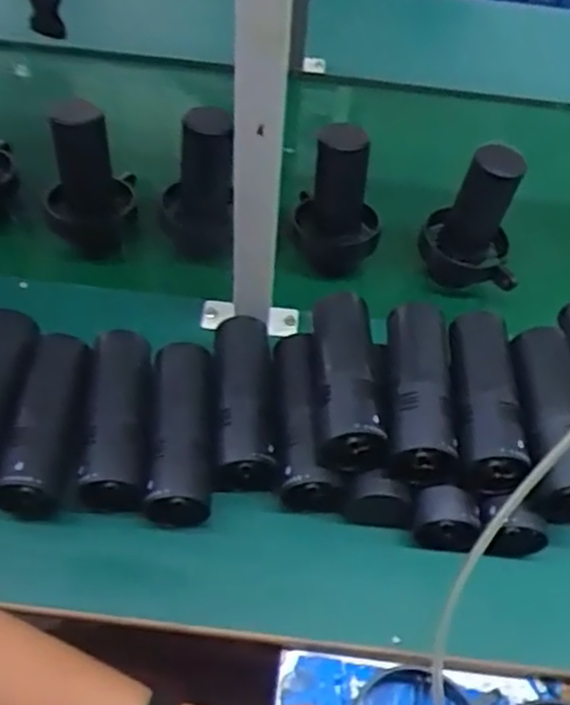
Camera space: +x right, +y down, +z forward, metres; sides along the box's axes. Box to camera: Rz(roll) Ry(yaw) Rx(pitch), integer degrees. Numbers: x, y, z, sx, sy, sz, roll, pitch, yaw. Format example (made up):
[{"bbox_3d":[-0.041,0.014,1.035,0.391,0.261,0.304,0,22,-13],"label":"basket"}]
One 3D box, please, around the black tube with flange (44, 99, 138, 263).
[{"bbox_3d":[-0.214,-0.189,0.777,0.095,0.183,0.080,-9,51,-12],"label":"black tube with flange"}]

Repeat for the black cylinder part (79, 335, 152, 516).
[{"bbox_3d":[-0.147,0.060,0.640,0.055,0.056,0.154,-1,50,-5],"label":"black cylinder part"}]

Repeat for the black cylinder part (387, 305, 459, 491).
[{"bbox_3d":[0.115,0.022,0.611,0.058,0.056,0.158,7,50,2],"label":"black cylinder part"}]

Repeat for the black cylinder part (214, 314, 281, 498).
[{"bbox_3d":[-0.040,0.045,0.663,0.056,0.050,0.170,0,50,-5],"label":"black cylinder part"}]

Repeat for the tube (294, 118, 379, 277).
[{"bbox_3d":[0.061,-0.168,0.762,0.089,0.146,0.091,6,50,1],"label":"tube"}]

